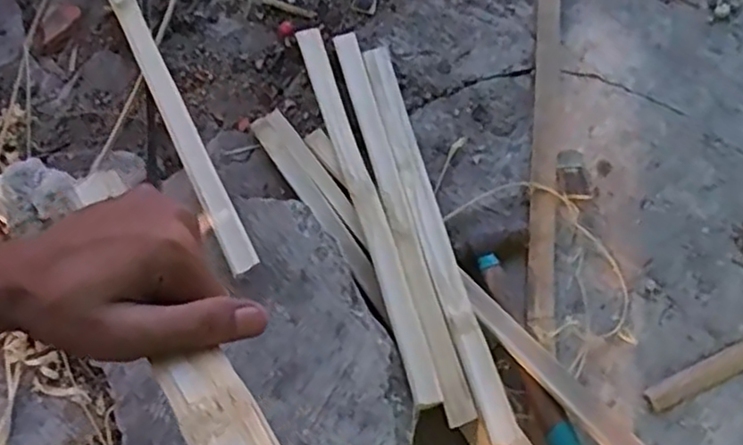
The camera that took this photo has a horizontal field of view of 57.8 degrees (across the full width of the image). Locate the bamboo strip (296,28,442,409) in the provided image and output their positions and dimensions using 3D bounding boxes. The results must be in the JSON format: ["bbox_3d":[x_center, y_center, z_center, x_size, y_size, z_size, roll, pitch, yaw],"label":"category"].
[{"bbox_3d":[-0.010,-0.029,0.666,0.028,0.008,0.422,-22,65,8],"label":"bamboo strip"}]

